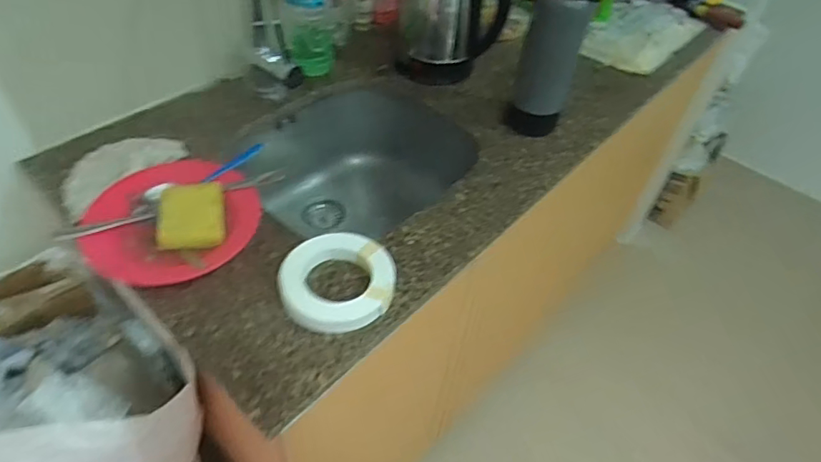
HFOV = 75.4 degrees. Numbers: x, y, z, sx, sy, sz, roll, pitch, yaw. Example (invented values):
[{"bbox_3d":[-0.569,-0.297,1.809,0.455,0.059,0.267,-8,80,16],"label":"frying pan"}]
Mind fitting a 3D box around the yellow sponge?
[{"bbox_3d":[-0.289,-0.021,0.704,0.082,0.020,0.102,-9,49,-15],"label":"yellow sponge"}]

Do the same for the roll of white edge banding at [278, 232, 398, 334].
[{"bbox_3d":[-0.092,0.062,0.676,0.141,0.033,0.137,4,48,-4],"label":"roll of white edge banding"}]

